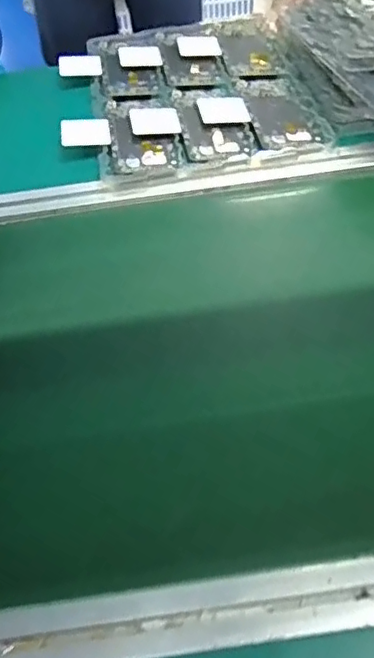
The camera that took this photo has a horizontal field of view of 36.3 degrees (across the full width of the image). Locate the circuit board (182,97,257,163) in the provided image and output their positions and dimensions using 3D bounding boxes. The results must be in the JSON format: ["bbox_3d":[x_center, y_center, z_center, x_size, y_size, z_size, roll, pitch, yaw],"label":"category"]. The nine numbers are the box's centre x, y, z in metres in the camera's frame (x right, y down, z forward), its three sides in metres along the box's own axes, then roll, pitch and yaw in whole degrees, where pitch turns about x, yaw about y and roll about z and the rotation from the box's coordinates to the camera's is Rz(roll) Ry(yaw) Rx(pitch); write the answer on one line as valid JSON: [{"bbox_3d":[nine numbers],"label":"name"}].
[{"bbox_3d":[0.038,-0.245,0.691,0.078,0.006,0.121,-6,54,-3],"label":"circuit board"}]

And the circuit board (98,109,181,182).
[{"bbox_3d":[-0.056,-0.227,0.693,0.094,0.022,0.124,-4,52,3],"label":"circuit board"}]

